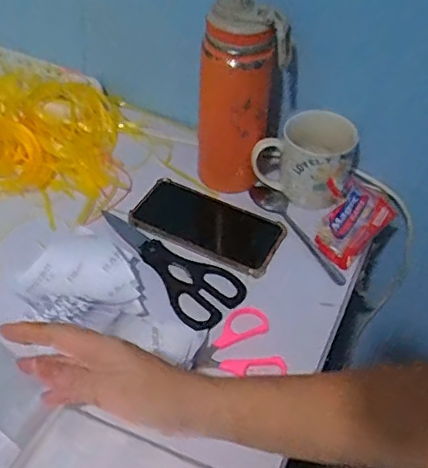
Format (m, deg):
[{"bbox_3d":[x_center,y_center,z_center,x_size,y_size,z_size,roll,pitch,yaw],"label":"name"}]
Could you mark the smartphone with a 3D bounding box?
[{"bbox_3d":[-0.007,-0.014,0.641,0.168,0.013,0.085,23,51,16],"label":"smartphone"}]

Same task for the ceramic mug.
[{"bbox_3d":[0.107,-0.092,0.657,0.110,0.074,0.072,20,51,13],"label":"ceramic mug"}]

